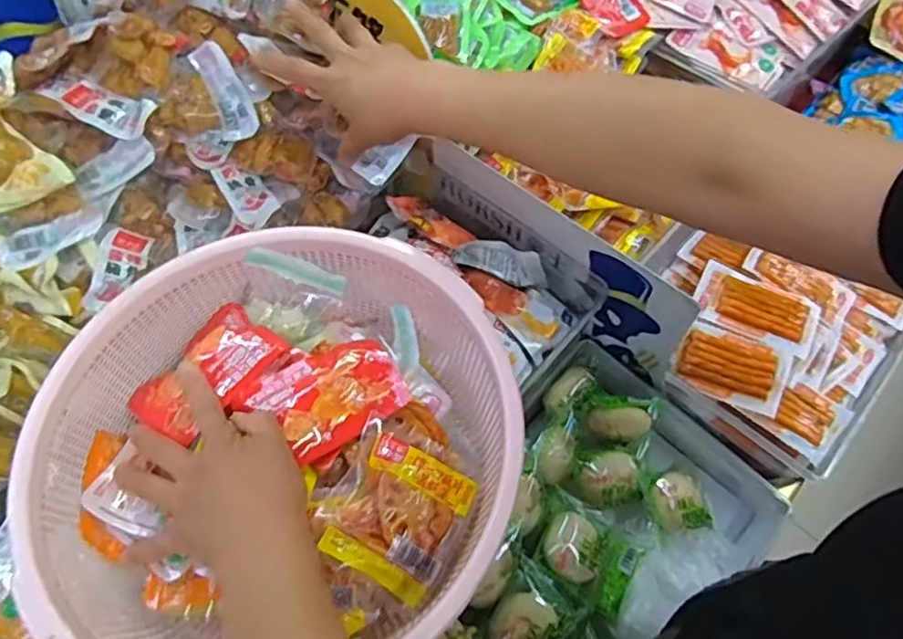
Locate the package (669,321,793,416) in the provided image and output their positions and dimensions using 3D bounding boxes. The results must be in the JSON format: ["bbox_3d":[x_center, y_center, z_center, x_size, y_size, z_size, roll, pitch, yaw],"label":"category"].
[{"bbox_3d":[0.278,0.047,0.648,0.101,0.007,0.069,23,79,17],"label":"package"}]

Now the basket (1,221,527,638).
[{"bbox_3d":[-0.125,0.090,0.456,0.320,0.119,0.296,1,62,-1],"label":"basket"}]

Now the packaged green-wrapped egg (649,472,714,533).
[{"bbox_3d":[0.221,0.180,0.631,0.055,0.038,0.057,-22,65,-12],"label":"packaged green-wrapped egg"}]

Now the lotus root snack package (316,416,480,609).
[{"bbox_3d":[-0.036,0.125,0.429,0.083,0.028,0.089,25,64,12],"label":"lotus root snack package"}]

